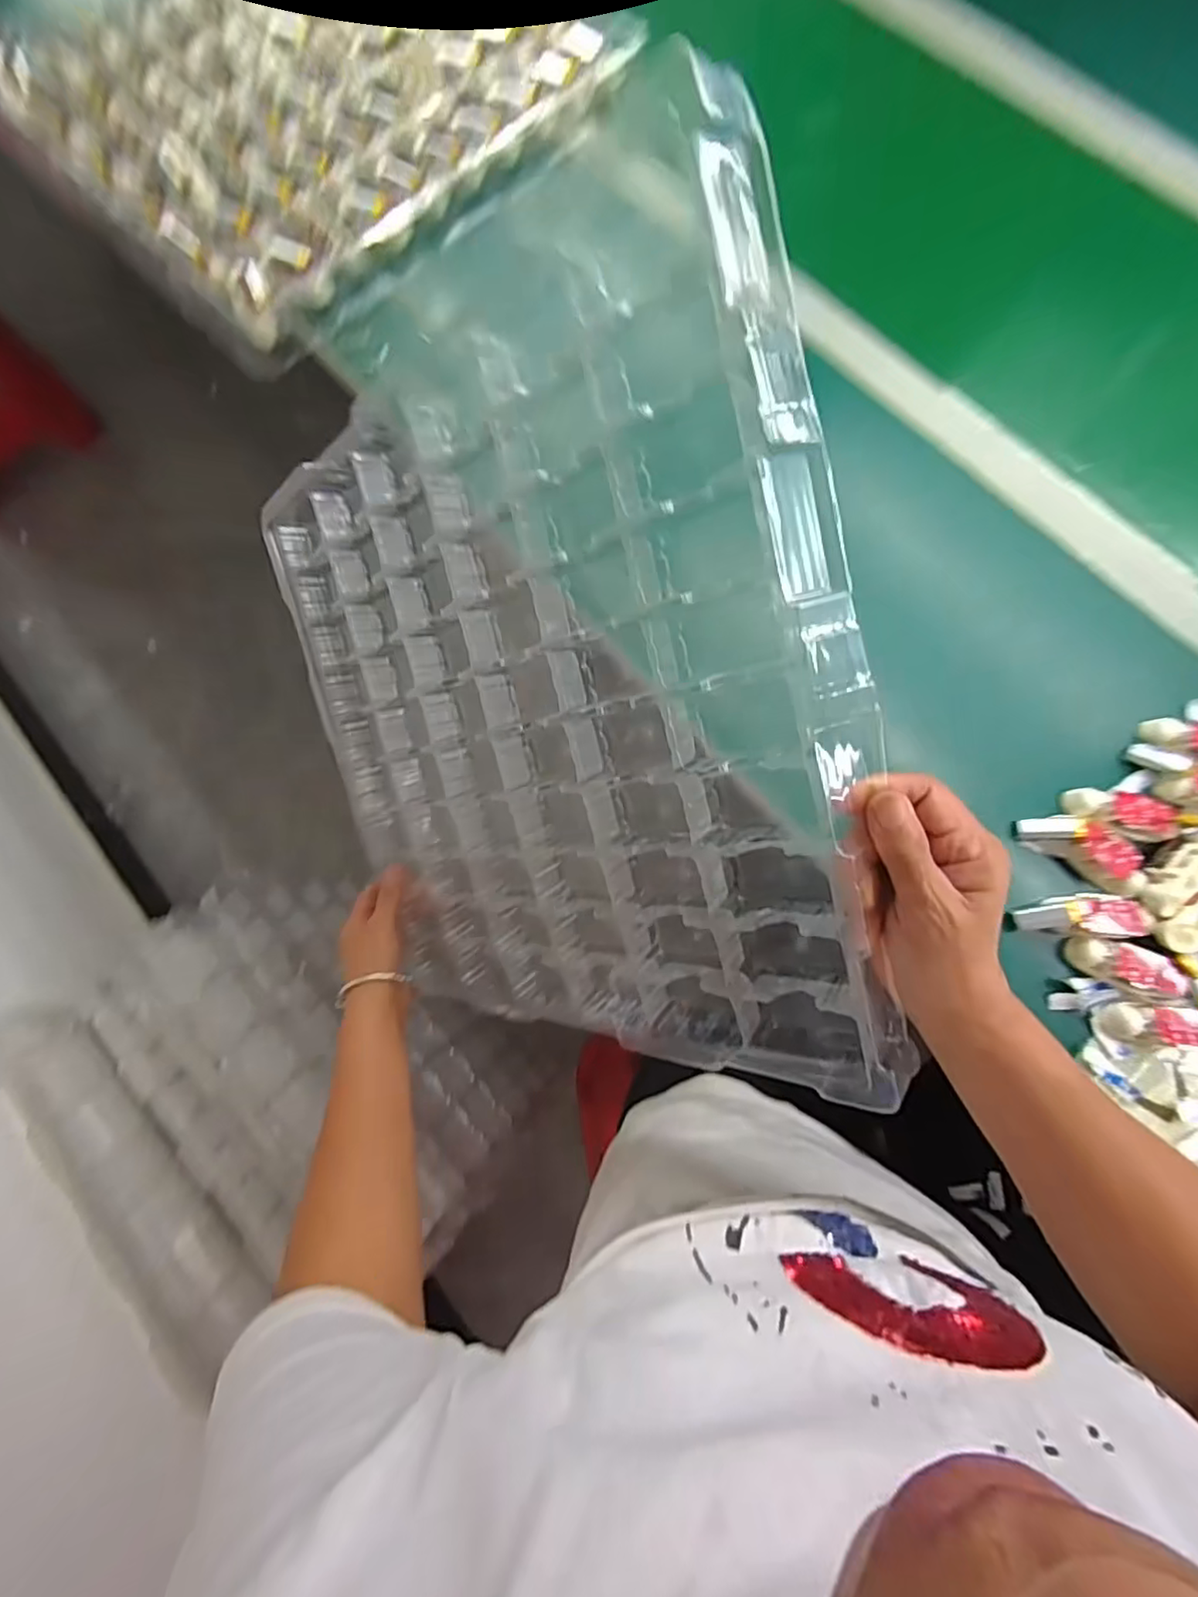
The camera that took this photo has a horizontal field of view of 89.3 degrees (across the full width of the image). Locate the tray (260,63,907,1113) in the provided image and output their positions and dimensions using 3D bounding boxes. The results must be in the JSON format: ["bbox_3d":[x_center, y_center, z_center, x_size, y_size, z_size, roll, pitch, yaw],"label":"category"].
[{"bbox_3d":[-0.060,-0.050,0.424,0.453,0.039,0.456,-4,103,40],"label":"tray"}]

